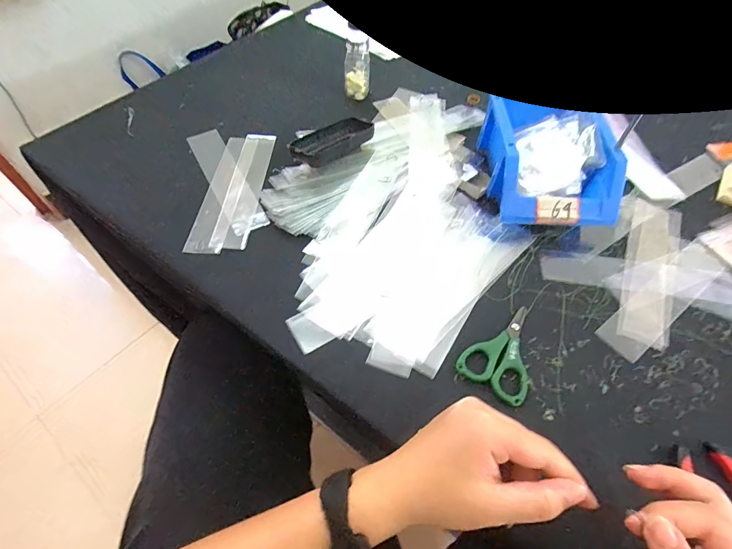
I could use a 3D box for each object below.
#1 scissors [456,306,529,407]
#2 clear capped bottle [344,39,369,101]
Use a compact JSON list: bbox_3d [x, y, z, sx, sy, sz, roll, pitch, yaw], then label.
[{"bbox_3d":[0.128,0.066,0.350,0.060,0.007,0.092,29,61,17],"label":"scissors"},{"bbox_3d":[-0.013,-0.293,0.553,0.035,0.073,0.032,-1,57,-1],"label":"clear capped bottle"}]

